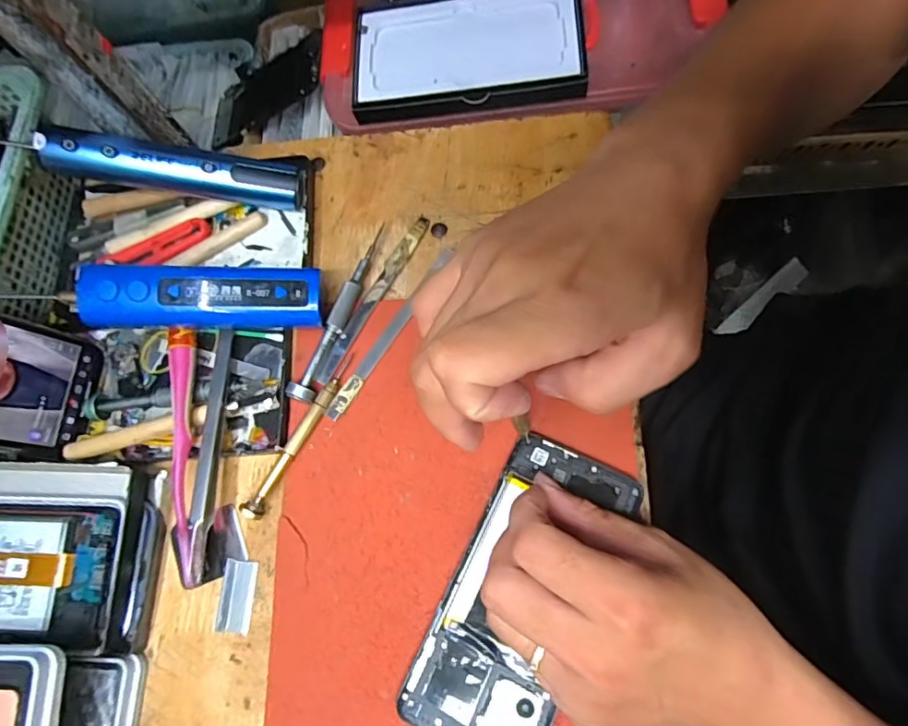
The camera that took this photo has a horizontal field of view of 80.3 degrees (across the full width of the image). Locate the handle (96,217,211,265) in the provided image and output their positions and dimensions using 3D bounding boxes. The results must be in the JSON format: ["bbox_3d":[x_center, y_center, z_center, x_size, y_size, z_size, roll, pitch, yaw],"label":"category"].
[{"bbox_3d":[-0.210,-0.080,0.378,0.078,0.007,0.026,-23,72,-6],"label":"handle"}]

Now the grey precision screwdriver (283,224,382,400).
[{"bbox_3d":[-0.072,-0.033,0.341,0.014,0.014,0.123,18,73,8],"label":"grey precision screwdriver"}]

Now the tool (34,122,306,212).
[{"bbox_3d":[-0.181,-0.129,0.355,0.156,0.022,0.029,6,71,-14],"label":"tool"}]

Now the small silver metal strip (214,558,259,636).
[{"bbox_3d":[-0.125,0.134,0.309,0.021,0.004,0.039,4,72,3],"label":"small silver metal strip"}]

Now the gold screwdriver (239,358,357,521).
[{"bbox_3d":[-0.092,0.042,0.323,0.014,0.012,0.110,27,75,10],"label":"gold screwdriver"}]

